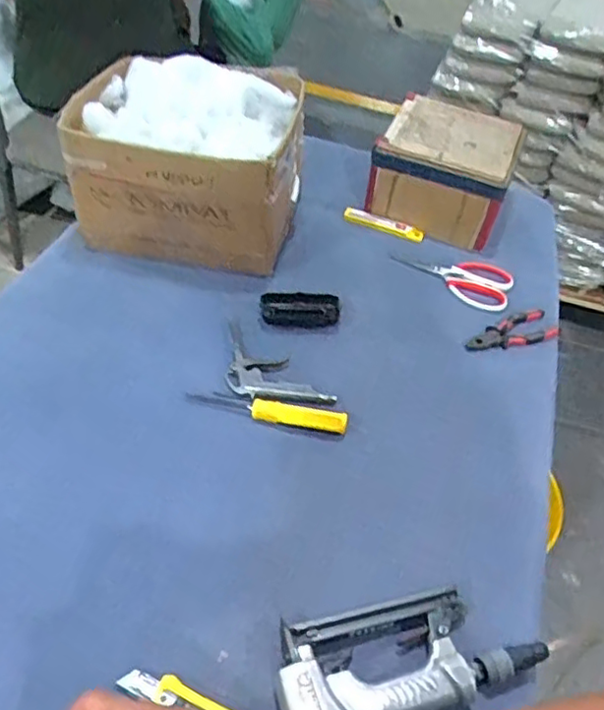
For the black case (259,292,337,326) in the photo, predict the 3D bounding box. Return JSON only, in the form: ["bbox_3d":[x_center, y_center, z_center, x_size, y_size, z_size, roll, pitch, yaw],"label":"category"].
[{"bbox_3d":[-0.003,-0.066,0.903,0.113,0.030,0.041,-1,46,-8],"label":"black case"}]

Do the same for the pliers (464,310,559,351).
[{"bbox_3d":[0.306,-0.035,0.927,0.156,0.021,0.056,-13,49,-18],"label":"pliers"}]

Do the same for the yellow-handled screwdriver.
[{"bbox_3d":[-0.043,0.065,0.774,0.197,0.033,0.027,11,46,4],"label":"yellow-handled screwdriver"}]

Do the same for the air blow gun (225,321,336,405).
[{"bbox_3d":[-0.049,0.024,0.811,0.177,0.018,0.082,33,51,23],"label":"air blow gun"}]

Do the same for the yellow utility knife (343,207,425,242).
[{"bbox_3d":[0.138,-0.222,1.073,0.140,0.024,0.017,22,48,14],"label":"yellow utility knife"}]

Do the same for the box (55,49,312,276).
[{"bbox_3d":[-0.166,-0.292,0.944,0.311,0.215,0.229,9,46,2],"label":"box"}]

